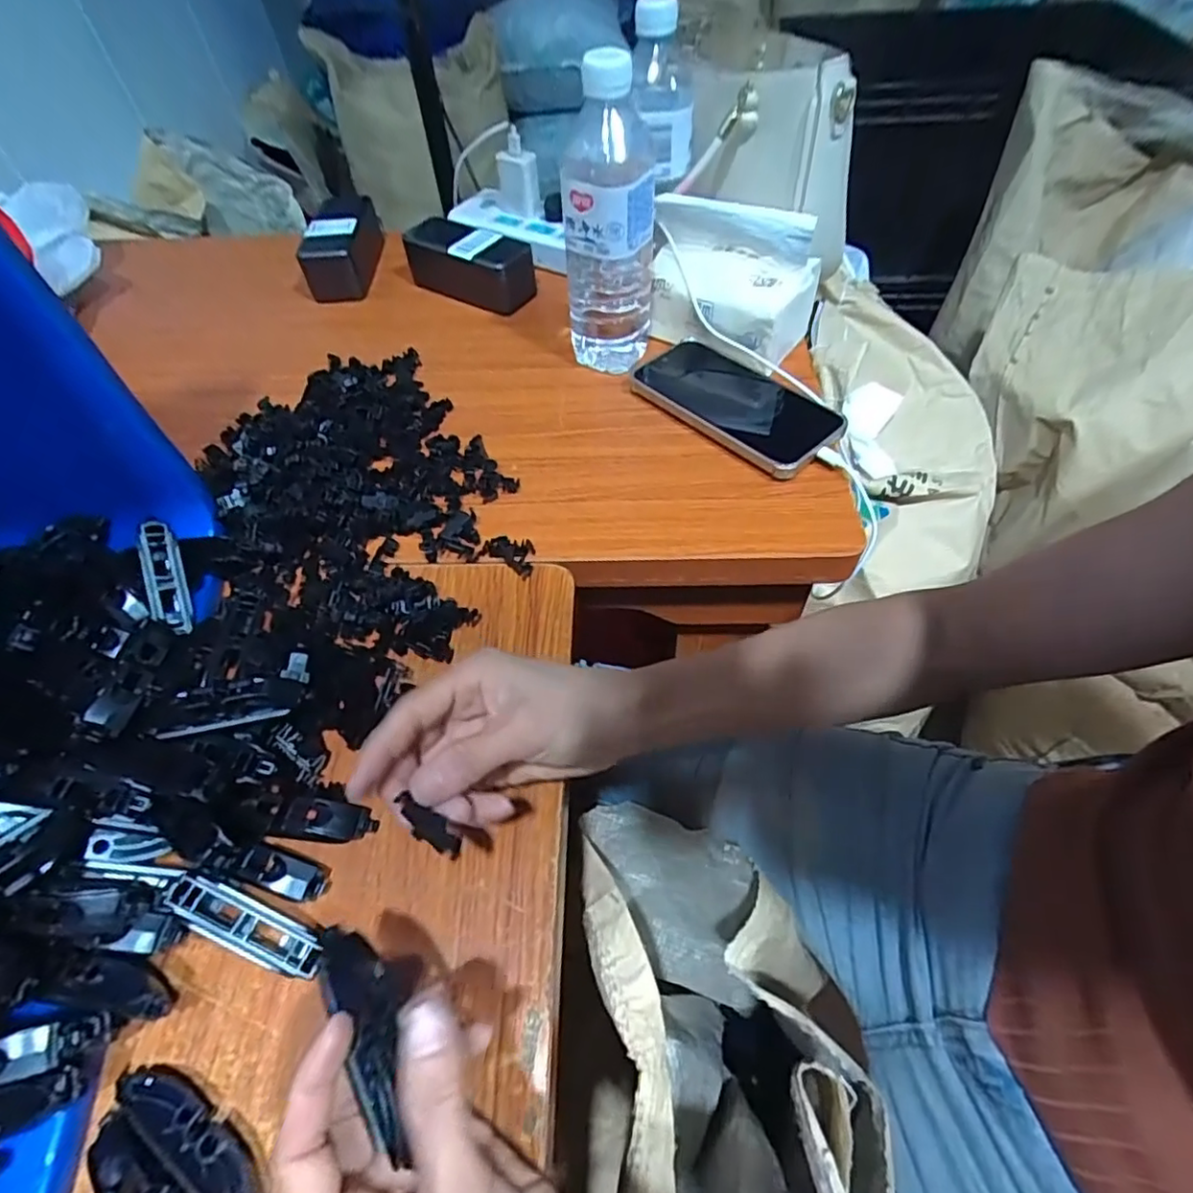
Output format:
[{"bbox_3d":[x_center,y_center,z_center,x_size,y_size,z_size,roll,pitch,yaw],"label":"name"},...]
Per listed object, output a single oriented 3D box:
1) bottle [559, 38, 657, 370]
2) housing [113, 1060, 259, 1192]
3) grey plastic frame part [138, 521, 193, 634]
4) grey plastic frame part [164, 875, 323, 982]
[{"bbox_3d":[0.010,-0.276,0.471,0.067,0.212,0.069,-1,55,2],"label":"bottle"},{"bbox_3d":[-0.162,0.217,0.249,0.084,0.017,0.018,27,61,20],"label":"housing"},{"bbox_3d":[-0.256,-0.010,0.368,0.019,0.010,0.067,-13,92,-8],"label":"grey plastic frame part"},{"bbox_3d":[-0.159,0.150,0.282,0.074,0.007,0.020,28,58,0],"label":"grey plastic frame part"}]

